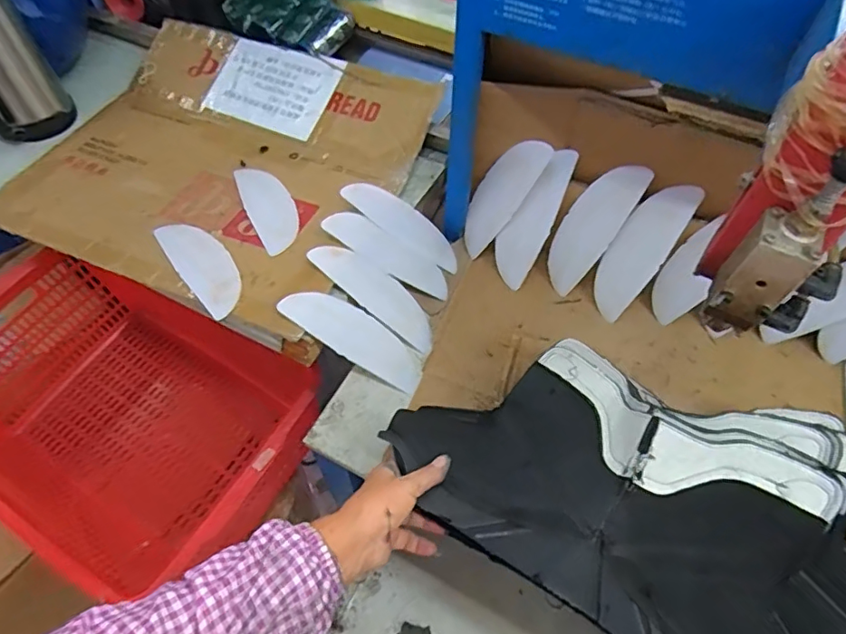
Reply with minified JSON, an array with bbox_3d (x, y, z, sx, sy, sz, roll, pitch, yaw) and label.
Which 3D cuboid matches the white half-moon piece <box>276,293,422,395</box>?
[{"bbox_3d":[-0.083,0.023,0.680,0.192,0.010,0.068,36,56,-15],"label":"white half-moon piece"}]

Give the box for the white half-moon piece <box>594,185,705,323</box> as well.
[{"bbox_3d":[0.281,-0.087,0.703,0.065,0.196,0.010,42,36,23],"label":"white half-moon piece"}]

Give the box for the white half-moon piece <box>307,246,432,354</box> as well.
[{"bbox_3d":[-0.059,-0.033,0.707,0.189,0.011,0.063,39,60,-14],"label":"white half-moon piece"}]

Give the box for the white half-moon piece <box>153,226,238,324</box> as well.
[{"bbox_3d":[-0.288,-0.072,0.703,0.064,0.010,0.186,-36,64,-21],"label":"white half-moon piece"}]

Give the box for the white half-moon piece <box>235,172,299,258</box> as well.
[{"bbox_3d":[-0.220,-0.161,0.767,0.064,0.010,0.180,-25,61,-16],"label":"white half-moon piece"}]

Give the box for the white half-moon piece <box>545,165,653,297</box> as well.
[{"bbox_3d":[0.221,-0.118,0.716,0.066,0.193,0.005,39,34,13],"label":"white half-moon piece"}]

